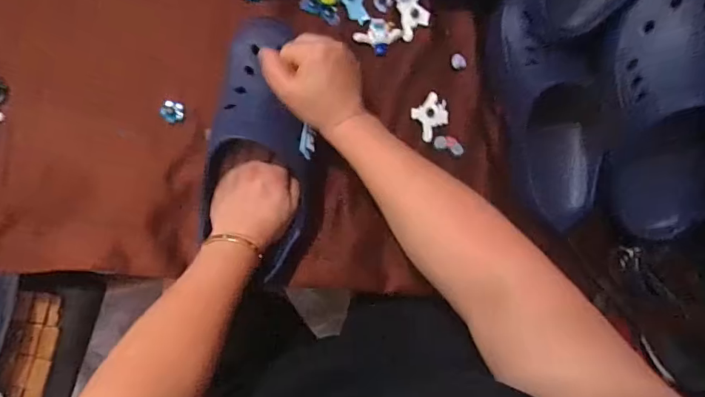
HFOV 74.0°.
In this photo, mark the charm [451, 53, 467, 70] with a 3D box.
[{"bbox_3d":[0.131,-0.169,0.574,0.018,0.004,0.020,-19,88,-8],"label":"charm"}]

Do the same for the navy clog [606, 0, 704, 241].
[{"bbox_3d":[0.332,-0.092,0.502,0.119,0.083,0.270,3,109,28],"label":"navy clog"}]

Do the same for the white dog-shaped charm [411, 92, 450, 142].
[{"bbox_3d":[0.094,-0.099,0.563,0.050,0.006,0.040,-44,91,-8],"label":"white dog-shaped charm"}]

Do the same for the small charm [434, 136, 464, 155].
[{"bbox_3d":[0.117,-0.065,0.560,0.034,0.007,0.019,28,83,-3],"label":"small charm"}]

